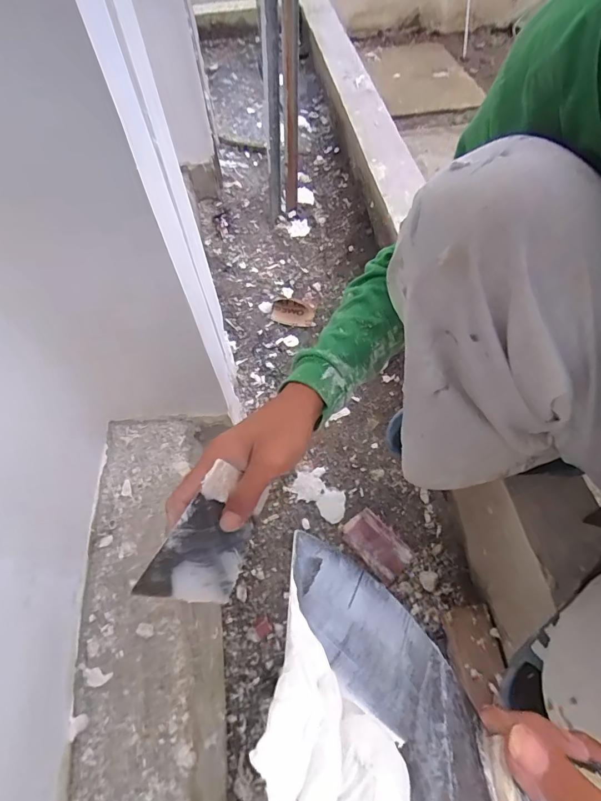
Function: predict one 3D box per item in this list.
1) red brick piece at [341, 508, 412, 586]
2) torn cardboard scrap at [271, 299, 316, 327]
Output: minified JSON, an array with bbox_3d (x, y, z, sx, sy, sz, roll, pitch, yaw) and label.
[{"bbox_3d":[0.139,0.265,0.765,0.074,0.042,0.127,-36,64,-18],"label":"red brick piece"},{"bbox_3d":[-0.016,-0.218,1.028,0.109,0.006,0.066,15,75,4],"label":"torn cardboard scrap"}]

